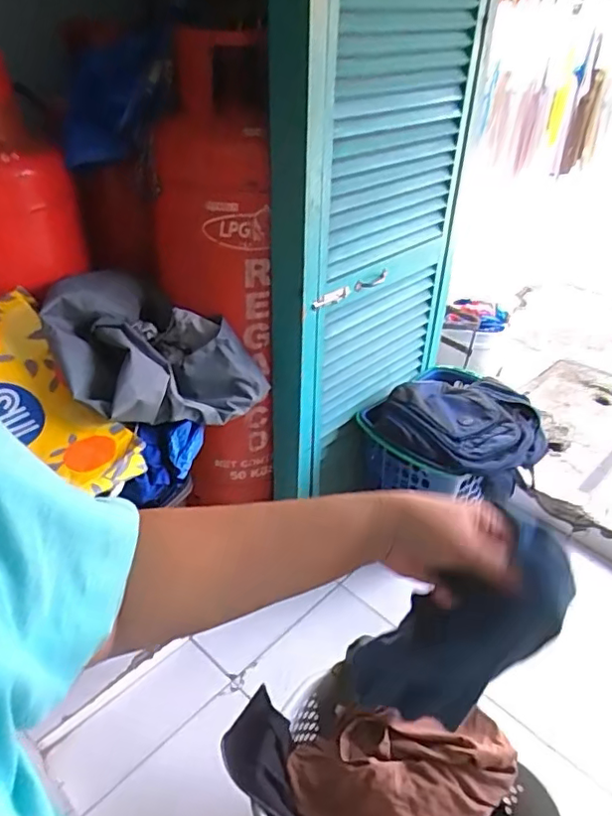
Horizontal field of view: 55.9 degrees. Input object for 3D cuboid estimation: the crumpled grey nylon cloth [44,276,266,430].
[{"bbox_3d":[-0.345,-0.136,1.282,0.394,0.235,0.334,-20,42,-29],"label":"crumpled grey nylon cloth"}]

